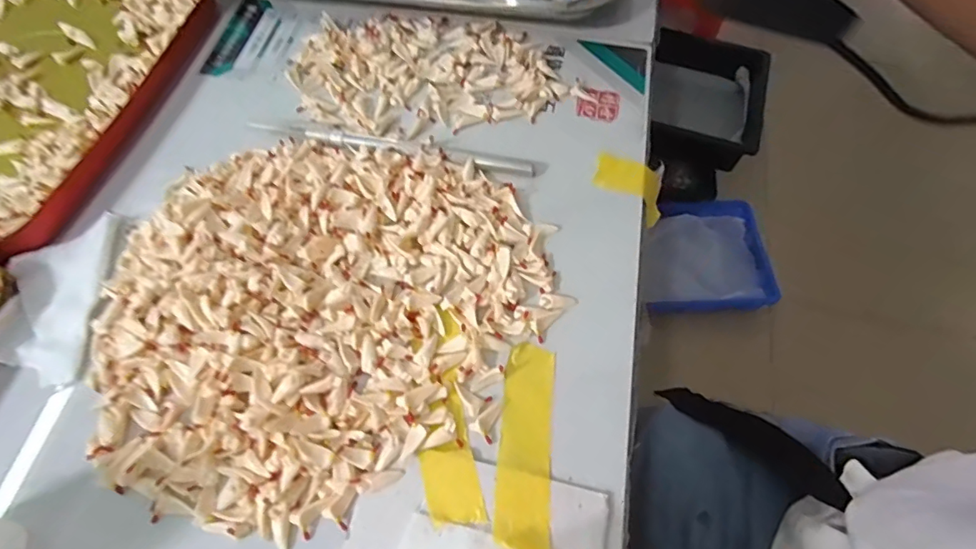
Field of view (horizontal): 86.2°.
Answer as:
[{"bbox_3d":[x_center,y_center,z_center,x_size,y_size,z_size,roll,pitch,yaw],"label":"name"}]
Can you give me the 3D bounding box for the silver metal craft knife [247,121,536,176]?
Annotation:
[{"bbox_3d":[-0.049,-0.065,0.263,0.145,0.005,0.008,9,62,4],"label":"silver metal craft knife"}]

